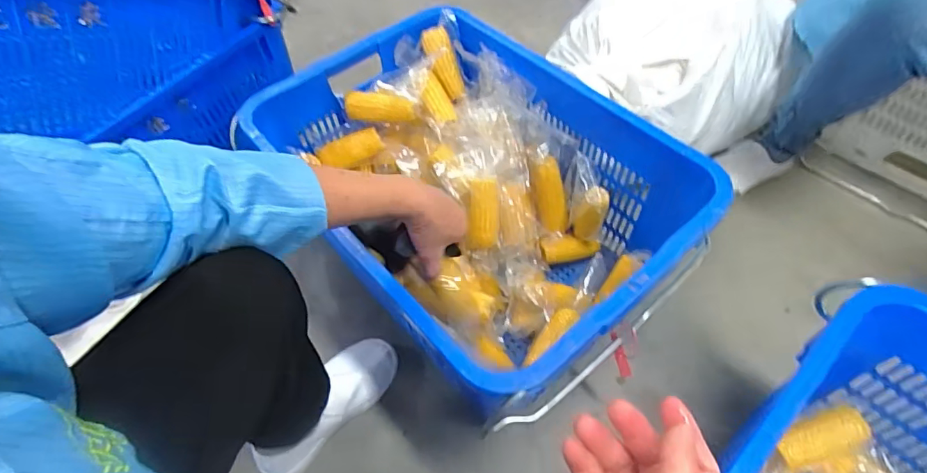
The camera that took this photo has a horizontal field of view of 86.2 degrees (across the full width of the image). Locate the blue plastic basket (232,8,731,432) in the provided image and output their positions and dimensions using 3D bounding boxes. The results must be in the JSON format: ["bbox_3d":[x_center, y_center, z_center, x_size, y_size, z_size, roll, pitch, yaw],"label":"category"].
[{"bbox_3d":[0.011,-0.054,0.792,0.421,0.278,0.606,-35,61,-20],"label":"blue plastic basket"}]

